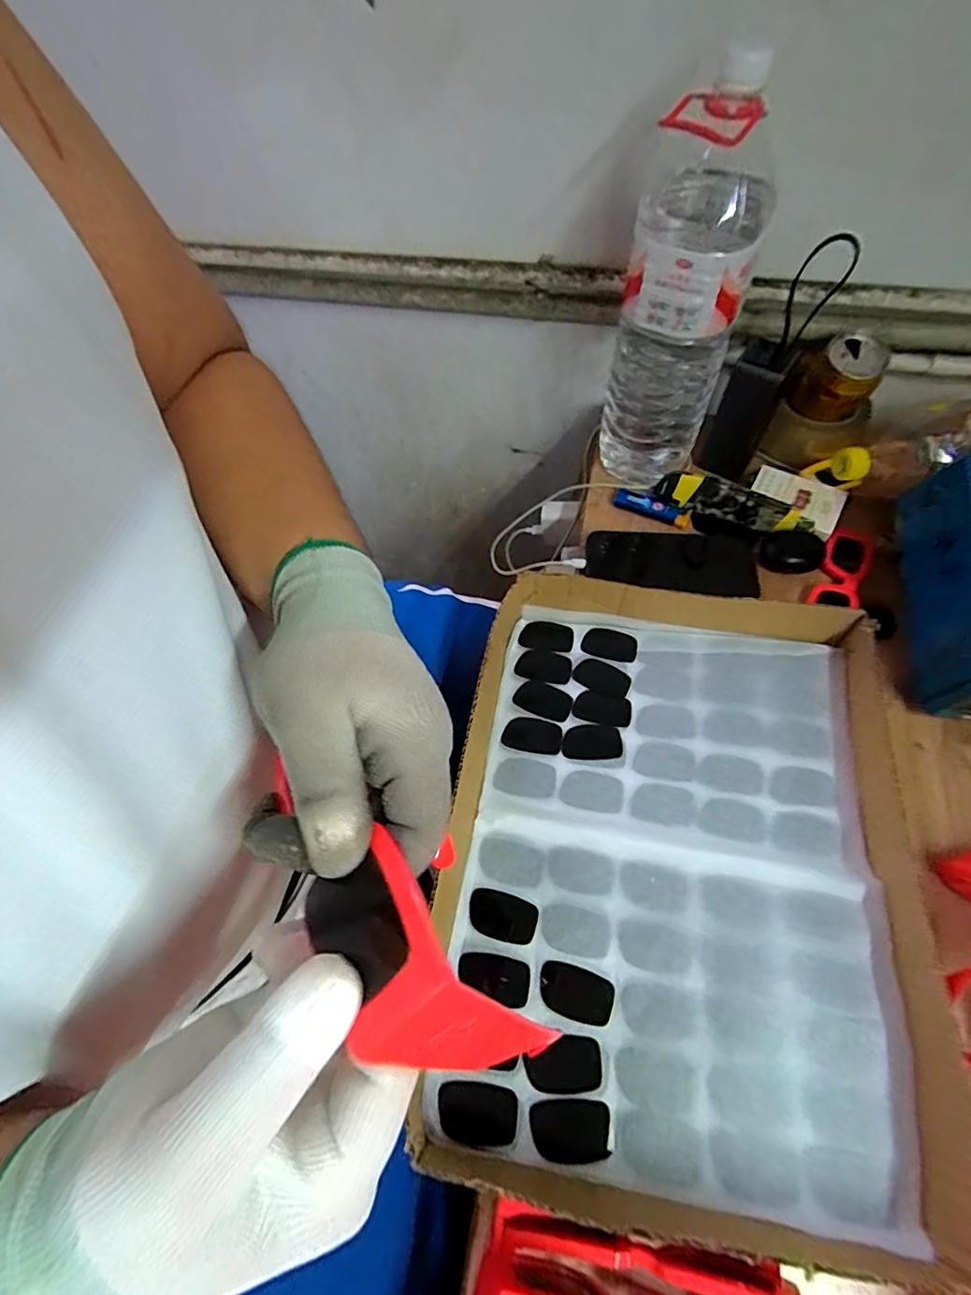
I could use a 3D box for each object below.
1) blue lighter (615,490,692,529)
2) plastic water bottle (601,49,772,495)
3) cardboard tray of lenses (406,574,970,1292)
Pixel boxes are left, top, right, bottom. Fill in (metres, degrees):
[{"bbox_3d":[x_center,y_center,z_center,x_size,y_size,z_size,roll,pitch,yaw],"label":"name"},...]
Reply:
[{"bbox_3d":[0.179,-0.149,0.585,0.082,0.012,0.023,28,67,18],"label":"blue lighter"},{"bbox_3d":[0.170,-0.293,0.493,0.100,0.307,0.088,19,64,14],"label":"plastic water bottle"},{"bbox_3d":[0.133,0.142,0.394,0.322,0.055,0.406,9,62,9],"label":"cardboard tray of lenses"}]

